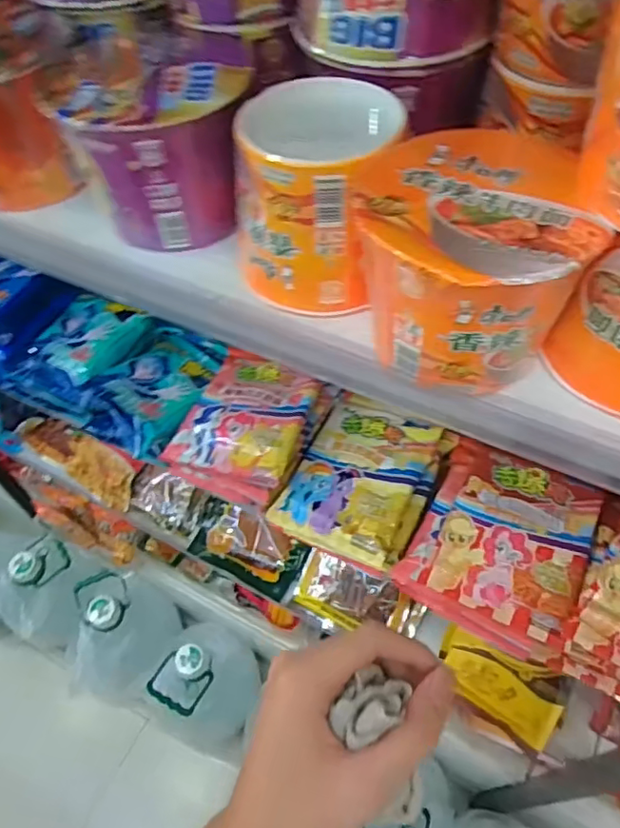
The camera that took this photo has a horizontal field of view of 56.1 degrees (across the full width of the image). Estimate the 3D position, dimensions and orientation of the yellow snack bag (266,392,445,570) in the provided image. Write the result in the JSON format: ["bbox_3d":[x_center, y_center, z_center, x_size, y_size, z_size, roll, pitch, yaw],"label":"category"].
[{"bbox_3d":[0.048,0.057,0.573,0.118,0.035,0.157,21,58,17],"label":"yellow snack bag"}]

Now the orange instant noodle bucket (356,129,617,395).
[{"bbox_3d":[0.087,-0.084,0.337,0.111,0.094,0.123,-4,54,0],"label":"orange instant noodle bucket"}]

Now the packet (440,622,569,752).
[{"bbox_3d":[0.250,0.354,0.775,0.163,0.033,0.092,23,92,28],"label":"packet"}]

